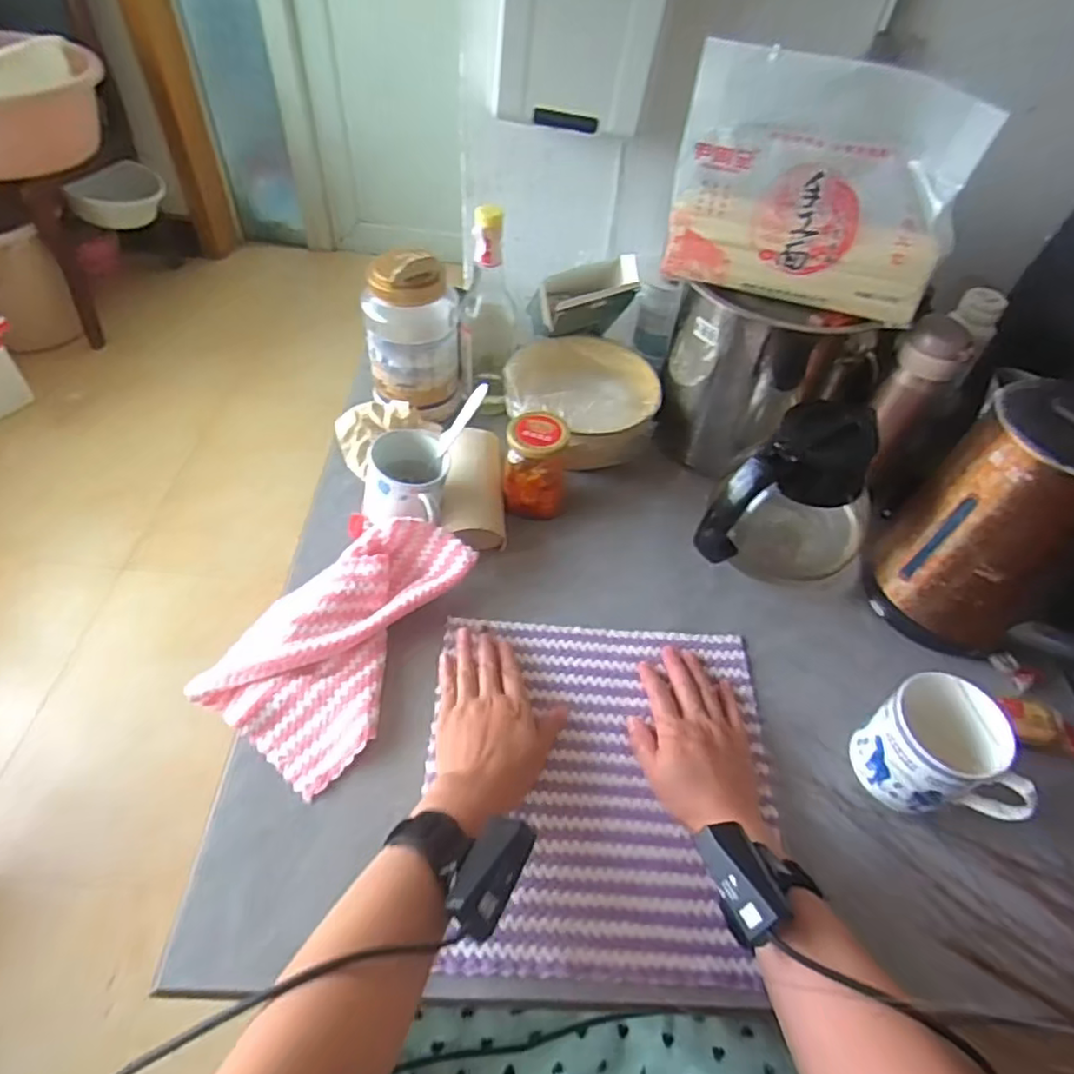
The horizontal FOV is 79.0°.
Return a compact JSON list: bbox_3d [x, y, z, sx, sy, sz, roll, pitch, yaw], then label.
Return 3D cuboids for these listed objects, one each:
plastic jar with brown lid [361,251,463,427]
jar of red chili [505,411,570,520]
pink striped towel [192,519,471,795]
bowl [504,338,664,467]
[{"bbox_3d":[-0.141,-0.228,0.742,0.103,0.175,0.087,-3,51,-8],"label":"plastic jar with brown lid"},{"bbox_3d":[-0.002,-0.078,0.699,0.063,0.096,0.066,1,51,-4],"label":"jar of red chili"},{"bbox_3d":[-0.170,0.078,0.585,0.153,0.059,0.238,30,55,19],"label":"pink striped towel"},{"bbox_3d":[0.049,-0.157,0.759,0.169,0.078,0.180,0,51,-5],"label":"bowl"}]

